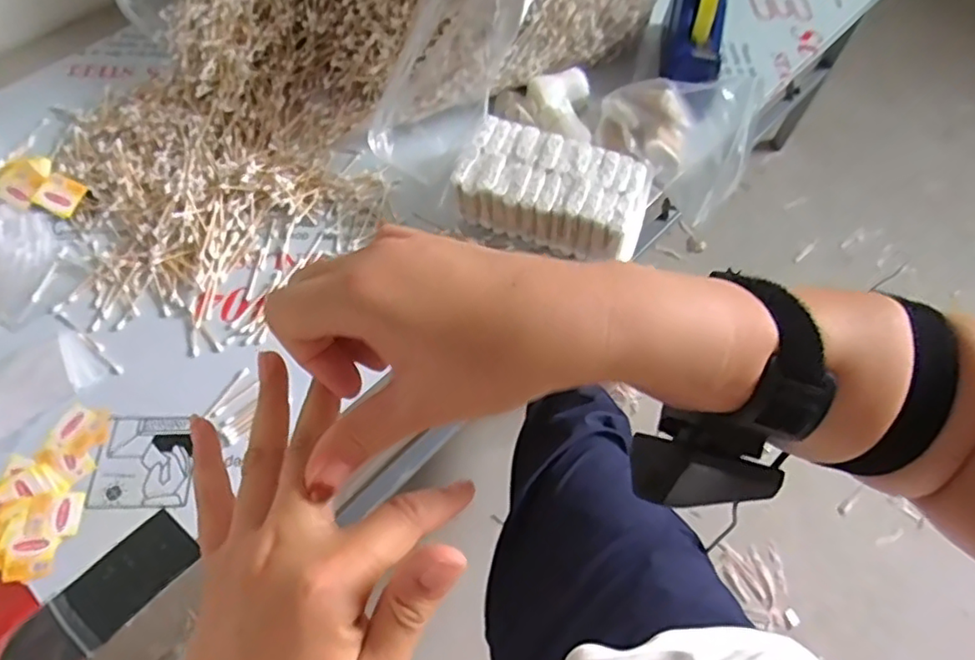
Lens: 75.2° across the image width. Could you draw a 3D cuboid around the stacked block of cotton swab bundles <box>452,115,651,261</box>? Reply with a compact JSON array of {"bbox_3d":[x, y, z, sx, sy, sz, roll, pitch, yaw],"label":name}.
[{"bbox_3d":[0.077,-0.160,0.753,0.215,0.080,0.121,19,62,7],"label":"stacked block of cotton swab bundles"}]

